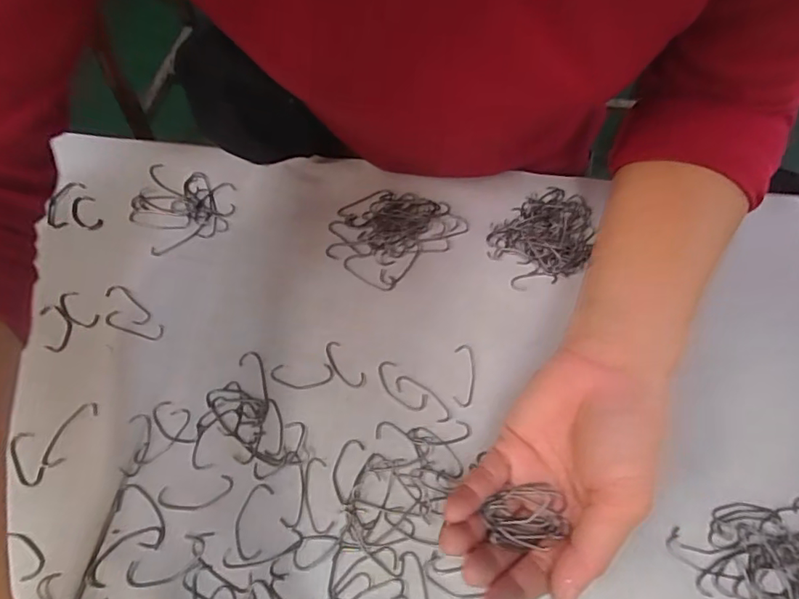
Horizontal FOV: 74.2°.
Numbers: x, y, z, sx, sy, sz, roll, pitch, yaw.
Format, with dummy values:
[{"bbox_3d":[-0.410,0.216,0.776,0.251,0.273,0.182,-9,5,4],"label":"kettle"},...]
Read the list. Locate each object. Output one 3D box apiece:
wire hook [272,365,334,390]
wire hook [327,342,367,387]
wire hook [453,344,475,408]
[{"bbox_3d":[-0.061,0.048,0.329,0.039,0.004,0.017,3,57,0],"label":"wire hook"},{"bbox_3d":[-0.036,0.041,0.332,0.013,0.004,0.038,-32,63,-21],"label":"wire hook"},{"bbox_3d":[0.041,0.046,0.331,0.013,0.004,0.043,6,57,2],"label":"wire hook"}]

